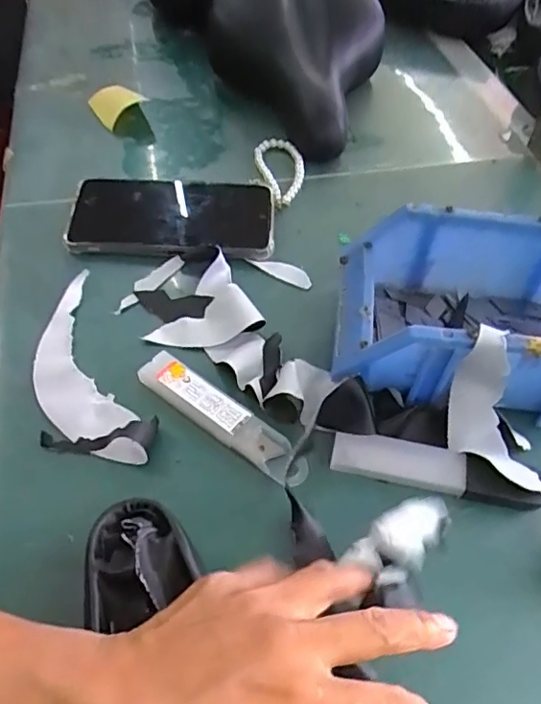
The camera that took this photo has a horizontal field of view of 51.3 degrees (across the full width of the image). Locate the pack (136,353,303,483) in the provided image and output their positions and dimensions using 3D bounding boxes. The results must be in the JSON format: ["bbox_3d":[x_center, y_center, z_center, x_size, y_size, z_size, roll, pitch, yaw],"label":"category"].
[{"bbox_3d":[-0.030,0.041,0.358,0.125,0.012,0.026,33,58,20],"label":"pack"}]

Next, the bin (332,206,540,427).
[{"bbox_3d":[0.137,-0.025,0.378,0.176,0.077,0.125,8,53,3],"label":"bin"}]

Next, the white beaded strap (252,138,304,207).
[{"bbox_3d":[0.011,-0.168,0.518,0.044,0.018,0.096,-7,54,-8],"label":"white beaded strap"}]

